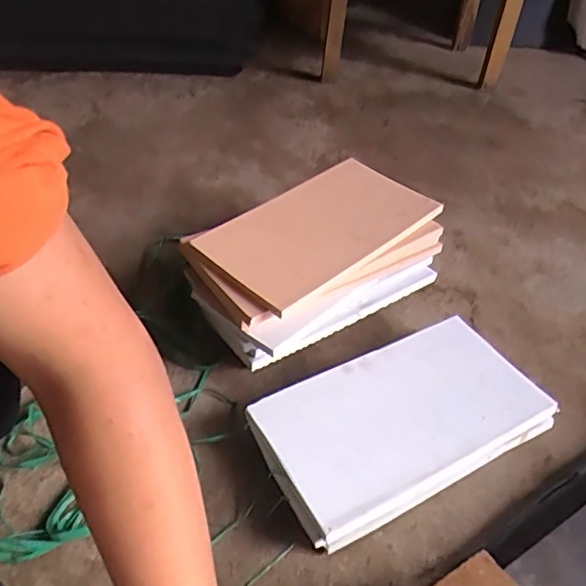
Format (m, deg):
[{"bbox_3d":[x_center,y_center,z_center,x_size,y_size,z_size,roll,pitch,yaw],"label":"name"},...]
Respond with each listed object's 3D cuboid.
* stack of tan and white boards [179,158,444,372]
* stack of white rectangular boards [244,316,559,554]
[{"bbox_3d":[0.030,-0.044,0.701,0.302,0.119,0.178,-30,50,-32],"label":"stack of tan and white boards"},{"bbox_3d":[0.111,0.129,0.584,0.287,0.049,0.163,-18,46,-23],"label":"stack of white rectangular boards"}]

